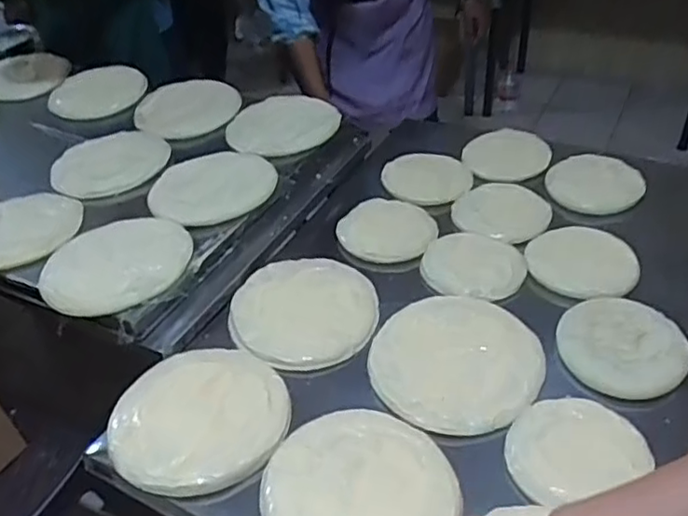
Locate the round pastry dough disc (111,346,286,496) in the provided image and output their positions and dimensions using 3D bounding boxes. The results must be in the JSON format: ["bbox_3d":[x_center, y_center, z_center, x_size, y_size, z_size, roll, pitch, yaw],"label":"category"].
[{"bbox_3d":[-0.168,0.179,0.757,0.200,0.021,0.197,-2,39,2],"label":"round pastry dough disc"}]

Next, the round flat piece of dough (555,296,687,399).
[{"bbox_3d":[0.347,0.104,0.809,0.144,0.020,0.153,-2,39,2],"label":"round flat piece of dough"}]

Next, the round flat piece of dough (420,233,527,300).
[{"bbox_3d":[0.186,0.005,0.936,0.143,0.016,0.144,-2,39,2],"label":"round flat piece of dough"}]

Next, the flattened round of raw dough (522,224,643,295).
[{"bbox_3d":[0.346,0.001,0.948,0.153,0.014,0.152,-2,39,2],"label":"flattened round of raw dough"}]

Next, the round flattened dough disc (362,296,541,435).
[{"bbox_3d":[0.139,0.120,0.806,0.199,0.012,0.201,-2,39,2],"label":"round flattened dough disc"}]

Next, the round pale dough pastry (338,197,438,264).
[{"bbox_3d":[0.066,-0.047,1.021,0.147,0.023,0.141,-7,39,-4],"label":"round pale dough pastry"}]

